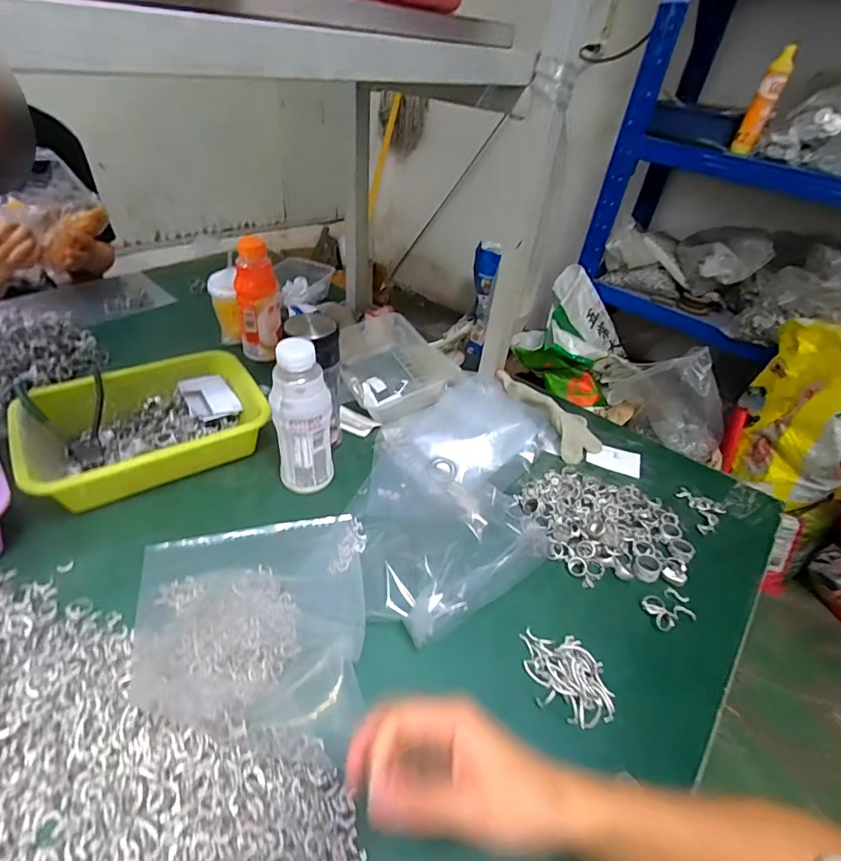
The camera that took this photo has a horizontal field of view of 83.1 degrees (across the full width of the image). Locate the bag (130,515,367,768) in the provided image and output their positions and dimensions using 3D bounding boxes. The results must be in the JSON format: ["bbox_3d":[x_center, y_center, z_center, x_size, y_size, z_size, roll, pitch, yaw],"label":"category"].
[{"bbox_3d":[-0.163,0.171,0.446,0.222,0.045,0.241,-3,40,-11],"label":"bag"}]

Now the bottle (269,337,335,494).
[{"bbox_3d":[-0.136,-0.009,0.553,0.055,0.186,0.055,20,41,17],"label":"bottle"}]

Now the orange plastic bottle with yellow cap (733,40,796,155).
[{"bbox_3d":[1.018,-0.972,1.407,0.064,0.257,0.077,25,43,22],"label":"orange plastic bottle with yellow cap"}]

